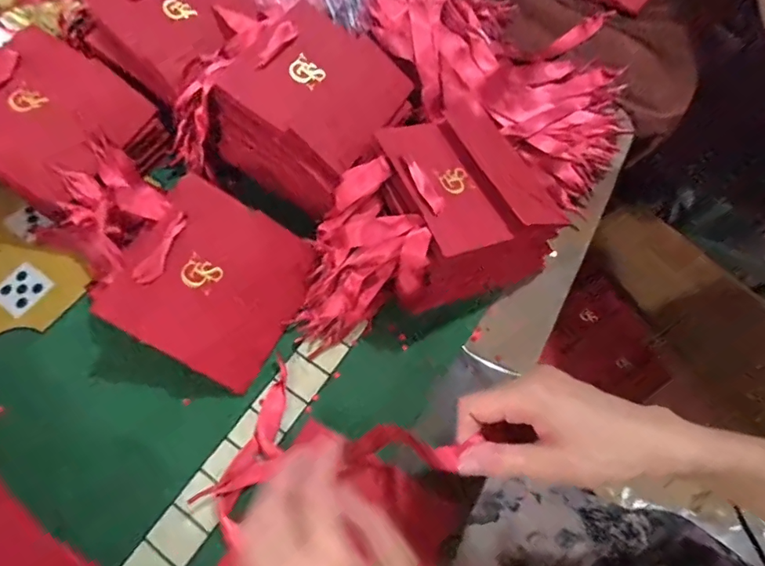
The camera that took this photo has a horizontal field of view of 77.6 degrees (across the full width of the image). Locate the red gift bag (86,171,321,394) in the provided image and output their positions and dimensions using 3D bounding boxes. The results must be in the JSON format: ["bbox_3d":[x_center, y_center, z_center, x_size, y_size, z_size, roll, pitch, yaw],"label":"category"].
[{"bbox_3d":[-0.142,0.000,0.422,0.139,0.018,0.150,40,65,-17],"label":"red gift bag"}]

